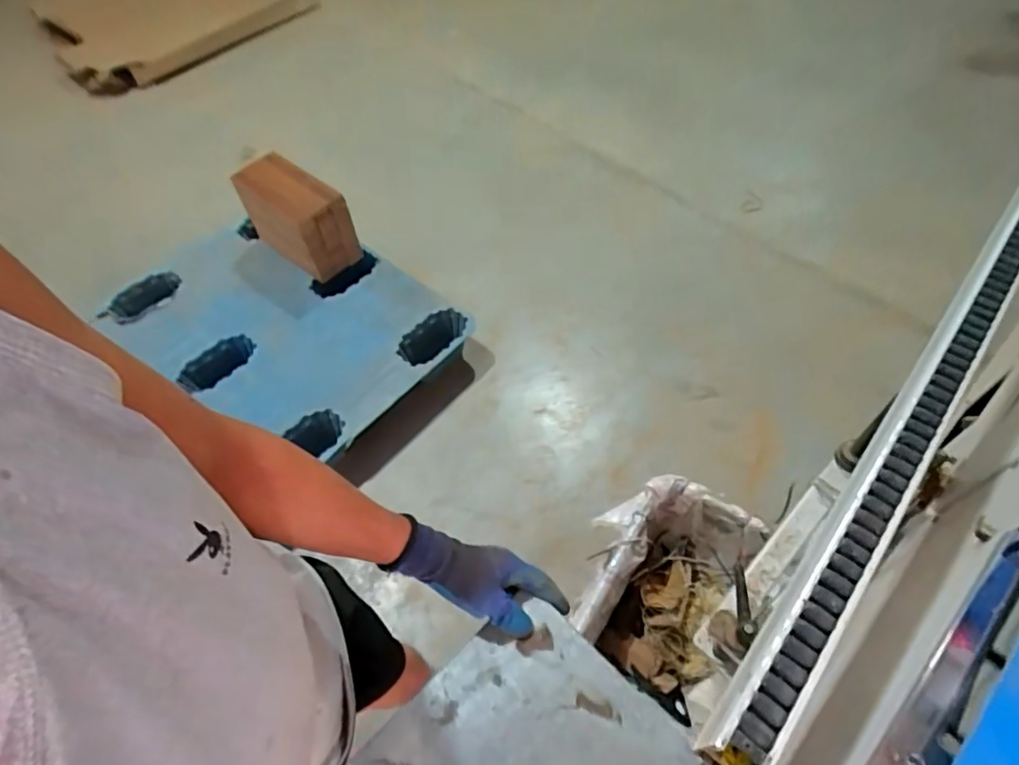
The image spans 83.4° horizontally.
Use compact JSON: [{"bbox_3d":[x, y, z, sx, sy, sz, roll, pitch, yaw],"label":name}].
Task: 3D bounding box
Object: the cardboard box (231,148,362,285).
[{"bbox_3d":[-0.624,-0.485,1.684,0.322,0.251,0.176,32,62,23],"label":"cardboard box"}]

